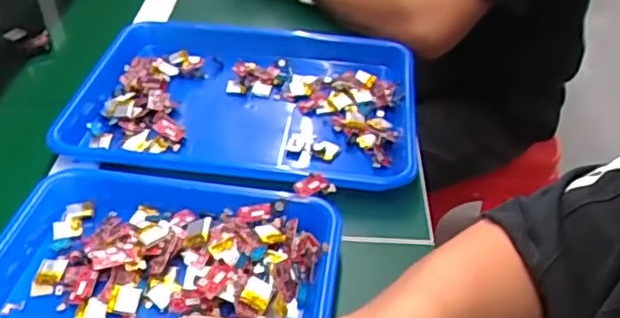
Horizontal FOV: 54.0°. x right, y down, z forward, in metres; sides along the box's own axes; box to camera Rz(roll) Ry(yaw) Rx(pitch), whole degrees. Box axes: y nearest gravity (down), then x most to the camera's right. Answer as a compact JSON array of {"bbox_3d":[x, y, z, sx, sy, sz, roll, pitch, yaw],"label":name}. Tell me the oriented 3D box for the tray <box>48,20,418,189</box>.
[{"bbox_3d":[-0.069,-0.058,0.643,0.355,0.044,0.251,6,40,4],"label":"tray"}]

